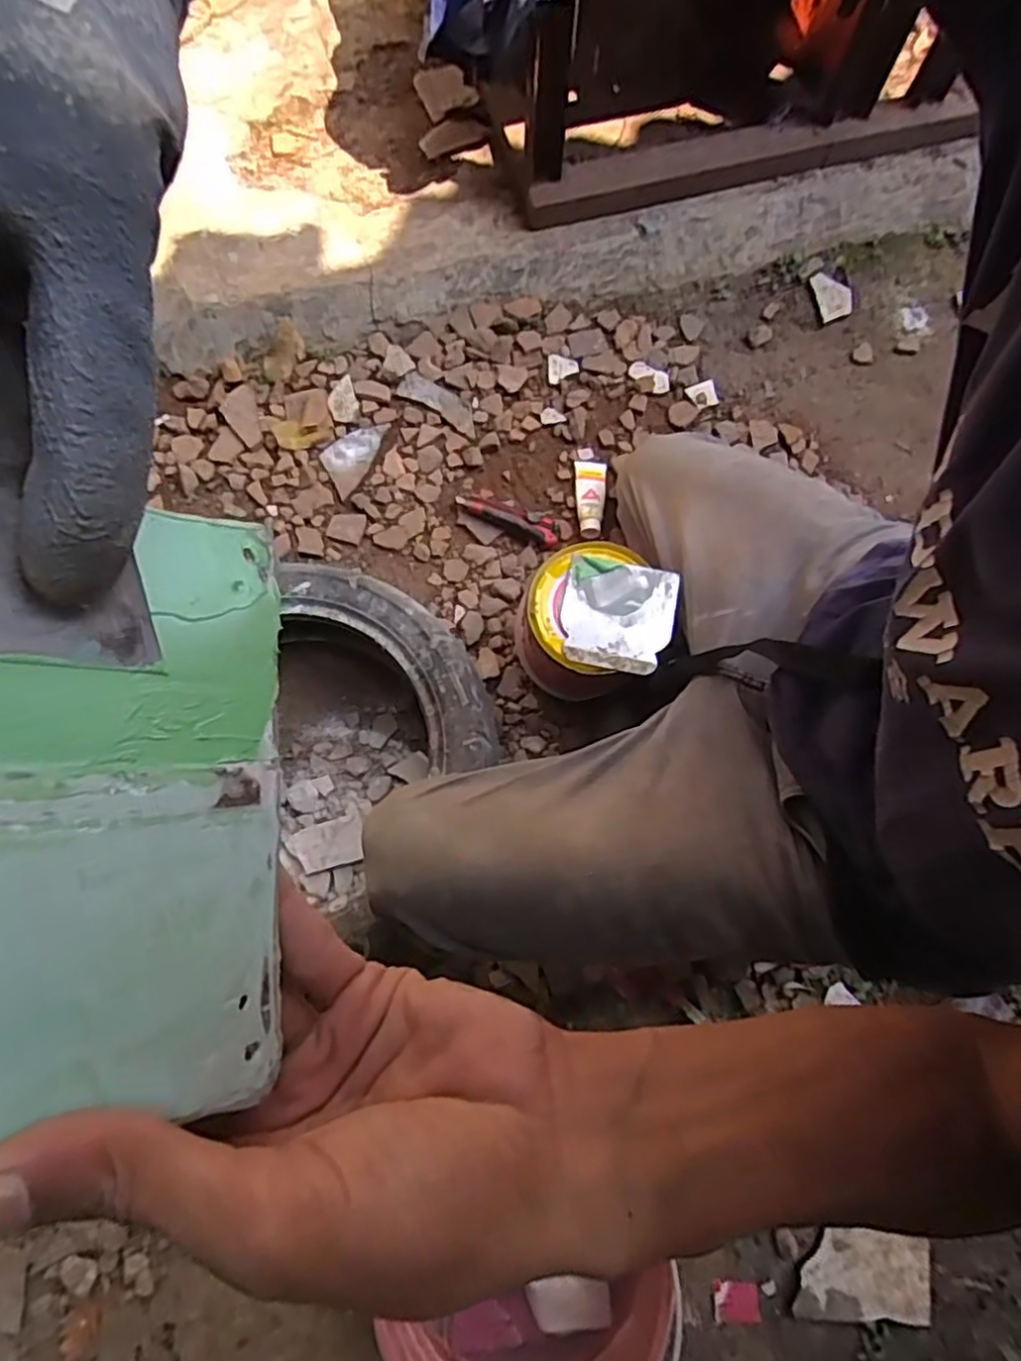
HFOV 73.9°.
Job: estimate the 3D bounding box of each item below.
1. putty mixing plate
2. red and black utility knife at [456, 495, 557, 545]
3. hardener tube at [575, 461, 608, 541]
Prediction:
[{"bbox_3d":[0.117,-0.071,0.737,0.118,0.009,0.120,11,75,2],"label":"putty mixing plate"},{"bbox_3d":[-0.004,-0.222,0.924,0.143,0.027,0.046,16,75,3],"label":"red and black utility knife"},{"bbox_3d":[0.111,-0.255,0.941,0.043,0.020,0.124,4,74,0],"label":"hardener tube"}]

